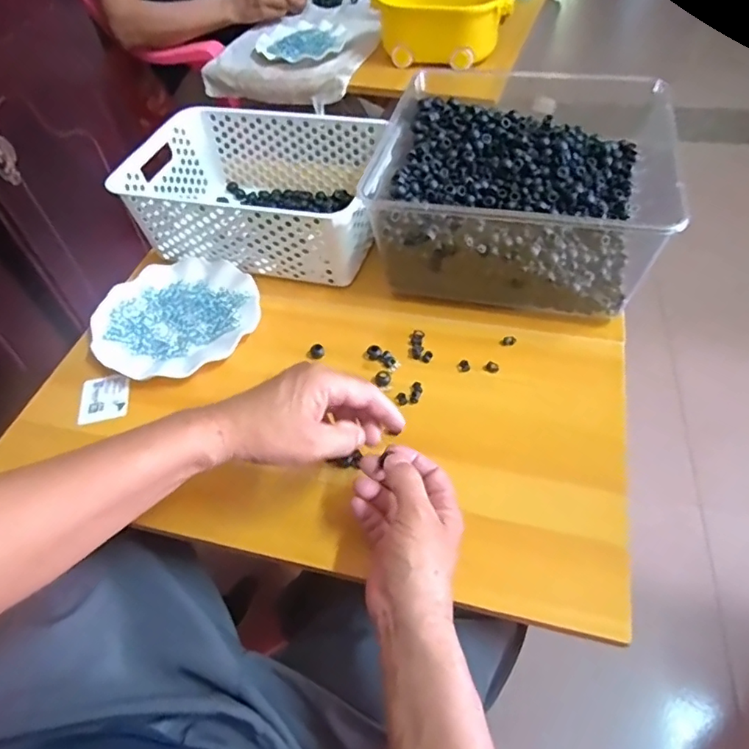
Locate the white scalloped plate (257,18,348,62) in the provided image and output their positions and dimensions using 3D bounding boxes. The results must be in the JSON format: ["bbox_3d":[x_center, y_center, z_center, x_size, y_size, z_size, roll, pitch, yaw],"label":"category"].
[{"bbox_3d":[-0.147,-0.684,1.103,0.176,0.026,0.188,19,55,19],"label":"white scalloped plate"}]

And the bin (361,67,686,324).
[{"bbox_3d":[0.158,-0.201,0.615,0.310,0.128,0.274,15,54,16],"label":"bin"}]

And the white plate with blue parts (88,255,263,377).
[{"bbox_3d":[-0.226,-0.069,0.620,0.177,0.018,0.173,-2,51,3],"label":"white plate with blue parts"}]

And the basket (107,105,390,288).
[{"bbox_3d":[-0.139,-0.231,0.686,0.300,0.106,0.202,12,53,14],"label":"basket"}]

